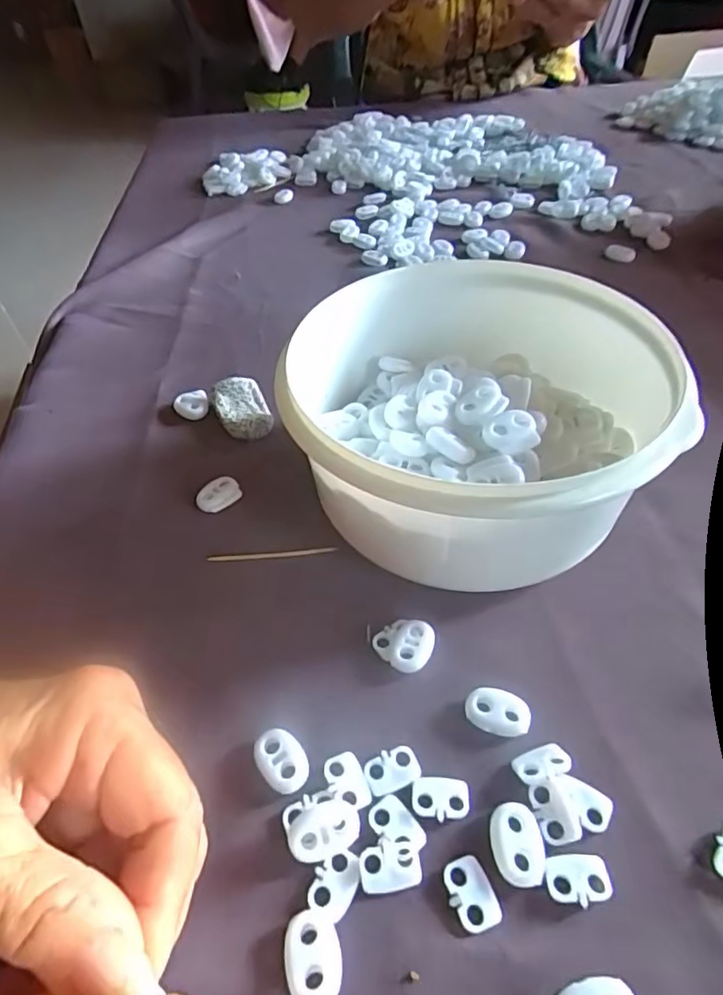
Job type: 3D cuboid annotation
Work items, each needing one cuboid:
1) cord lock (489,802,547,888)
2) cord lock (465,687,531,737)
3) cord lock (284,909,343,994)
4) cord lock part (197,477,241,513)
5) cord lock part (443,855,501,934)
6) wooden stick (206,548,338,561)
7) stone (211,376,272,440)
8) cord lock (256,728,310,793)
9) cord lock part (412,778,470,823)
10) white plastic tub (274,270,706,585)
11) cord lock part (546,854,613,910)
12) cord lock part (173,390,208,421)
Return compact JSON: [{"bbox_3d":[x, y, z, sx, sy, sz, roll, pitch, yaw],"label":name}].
[{"bbox_3d":[0.049,0.108,0.176,0.016,0.004,0.022,0,47,3],"label":"cord lock"},{"bbox_3d":[0.050,0.078,0.204,0.022,0.006,0.014,15,50,16],"label":"cord lock"},{"bbox_3d":[-0.014,0.129,0.158,0.016,0.004,0.022,3,35,-16],"label":"cord lock"},{"bbox_3d":[-0.072,-0.001,0.283,0.022,0.007,0.015,-33,54,-22],"label":"cord lock part"},{"bbox_3d":[0.033,0.119,0.169,0.013,0.004,0.018,-19,49,-14],"label":"cord lock part"},{"bbox_3d":[-0.042,0.025,0.259,0.059,0.004,0.004,-4,49,1],"label":"wooden stick"},{"bbox_3d":[-0.069,-0.050,0.323,0.030,0.014,0.041,-18,49,-13],"label":"stone"},{"bbox_3d":[-0.028,0.092,0.196,0.015,0.006,0.022,-27,52,-20],"label":"cord lock"},{"bbox_3d":[0.026,0.100,0.187,0.019,0.004,0.013,0,48,3],"label":"cord lock part"},{"bbox_3d":[0.053,-0.033,0.255,0.150,0.076,0.154,-2,47,2],"label":"white plastic tub"},{"bbox_3d":[0.066,0.115,0.170,0.019,0.004,0.013,-3,47,1],"label":"cord lock part"},{"bbox_3d":[-0.100,-0.054,0.332,0.019,0.006,0.019,-23,51,-15],"label":"cord lock part"}]

